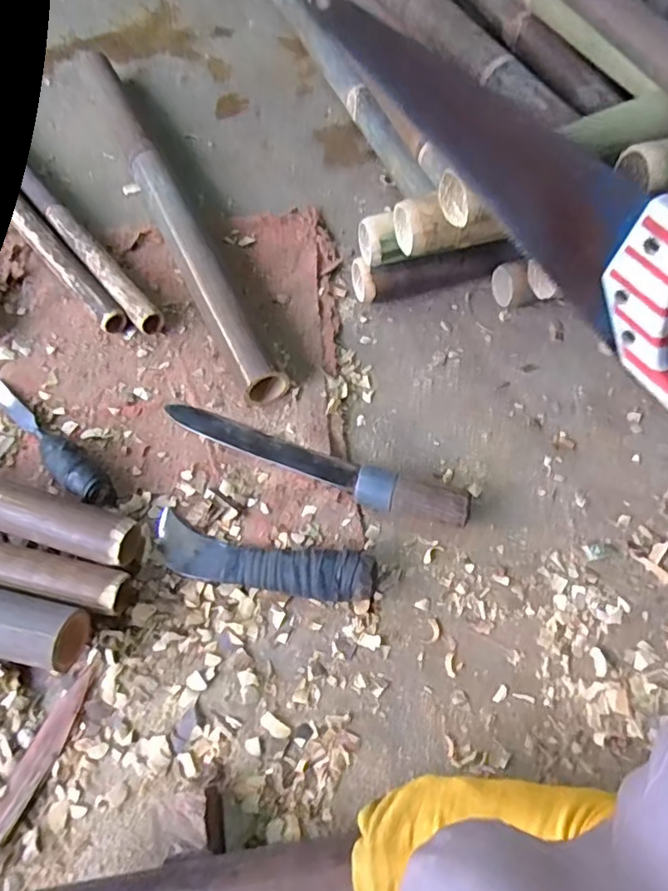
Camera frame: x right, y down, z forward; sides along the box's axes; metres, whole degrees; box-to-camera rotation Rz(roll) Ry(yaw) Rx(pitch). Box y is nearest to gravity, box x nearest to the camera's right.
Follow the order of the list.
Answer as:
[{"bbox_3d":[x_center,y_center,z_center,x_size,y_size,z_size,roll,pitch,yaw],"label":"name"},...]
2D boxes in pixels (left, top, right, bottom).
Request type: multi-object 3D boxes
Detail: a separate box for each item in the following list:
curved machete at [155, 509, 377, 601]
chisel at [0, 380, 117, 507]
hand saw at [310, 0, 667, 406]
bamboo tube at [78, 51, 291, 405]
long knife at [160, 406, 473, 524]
[{"bbox_3d":[-0.069,0.104,0.539,0.209,0.042,0.051,14,63,5],"label":"curved machete"},{"bbox_3d":[-0.294,-0.010,0.587,0.201,0.033,0.032,39,68,17],"label":"chisel"},{"bbox_3d":[0.143,-0.209,0.448,0.034,0.106,0.474,-31,71,-17],"label":"hand saw"},{"bbox_3d":[-0.220,-0.323,0.746,0.058,0.057,0.678,-24,66,-14],"label":"bamboo tube"},{"bbox_3d":[-0.022,0.013,0.588,0.315,0.036,0.041,22,64,9],"label":"long knife"}]

